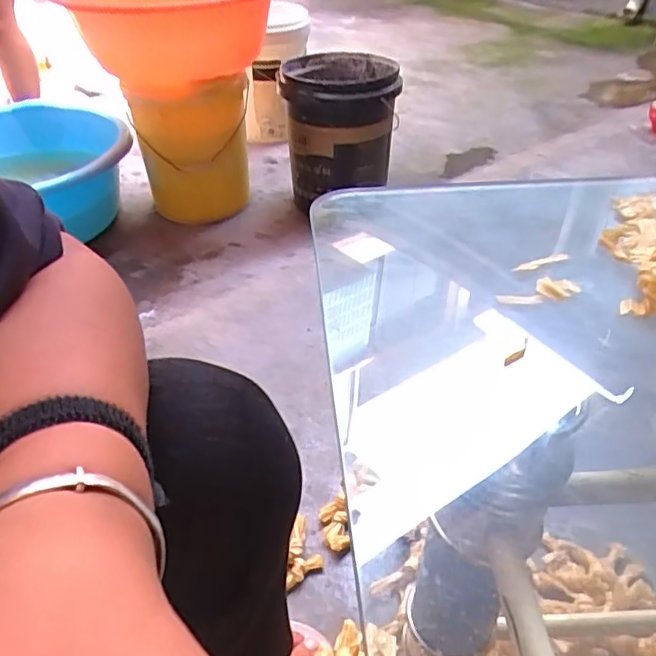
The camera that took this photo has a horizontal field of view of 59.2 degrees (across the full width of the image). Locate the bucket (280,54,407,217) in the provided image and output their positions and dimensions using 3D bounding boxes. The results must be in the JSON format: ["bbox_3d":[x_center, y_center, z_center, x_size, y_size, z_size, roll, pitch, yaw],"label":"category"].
[{"bbox_3d":[0.031,-0.471,1.427,0.259,0.329,0.266,1,39,3],"label":"bucket"}]

